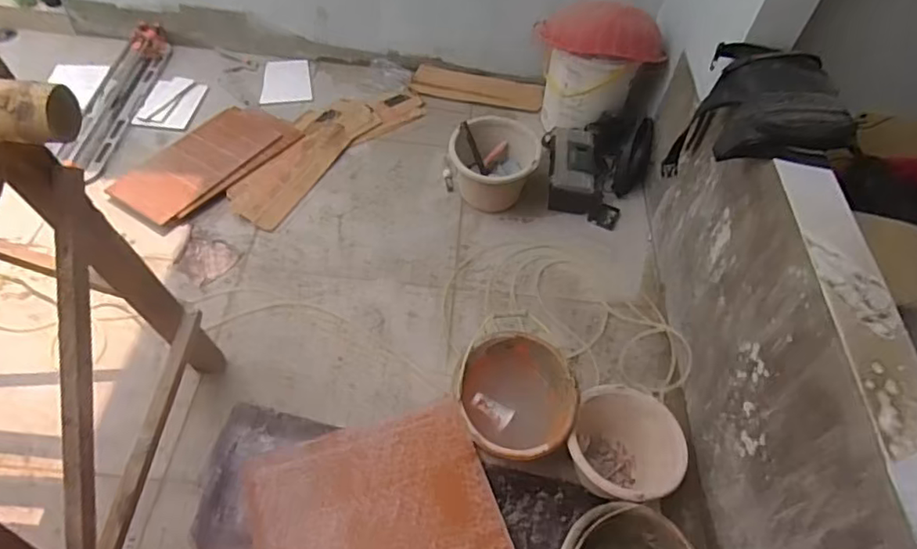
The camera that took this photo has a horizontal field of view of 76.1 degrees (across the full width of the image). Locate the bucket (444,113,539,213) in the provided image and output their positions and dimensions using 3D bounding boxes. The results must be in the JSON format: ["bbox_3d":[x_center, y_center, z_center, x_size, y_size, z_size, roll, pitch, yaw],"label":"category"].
[{"bbox_3d":[0.097,-0.332,1.798,0.281,0.175,0.300,2,53,-3],"label":"bucket"}]

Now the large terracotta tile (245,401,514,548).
[{"bbox_3d":[-0.158,0.544,1.218,0.489,0.031,0.483,-14,55,-14],"label":"large terracotta tile"}]

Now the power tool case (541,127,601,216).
[{"bbox_3d":[0.366,-0.347,1.875,0.186,0.122,0.311,6,53,1],"label":"power tool case"}]

